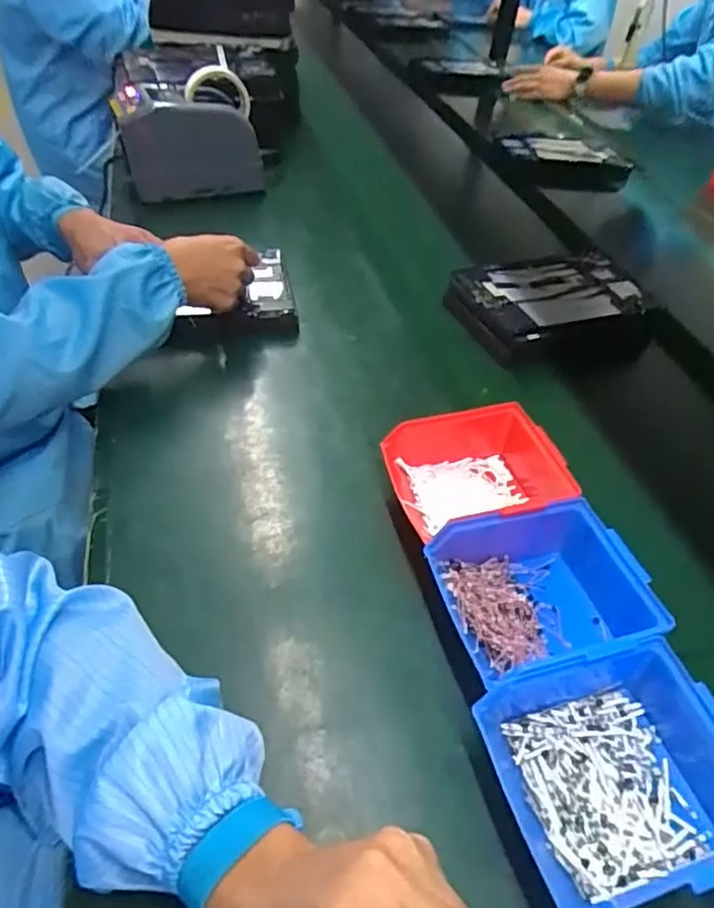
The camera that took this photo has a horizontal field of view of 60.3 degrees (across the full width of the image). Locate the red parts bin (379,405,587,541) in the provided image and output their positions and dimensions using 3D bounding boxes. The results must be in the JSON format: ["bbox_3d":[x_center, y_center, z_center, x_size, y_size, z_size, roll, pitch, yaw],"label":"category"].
[{"bbox_3d":[0.121,0.028,0.548,0.177,0.082,0.119,-6,46,-13],"label":"red parts bin"}]

